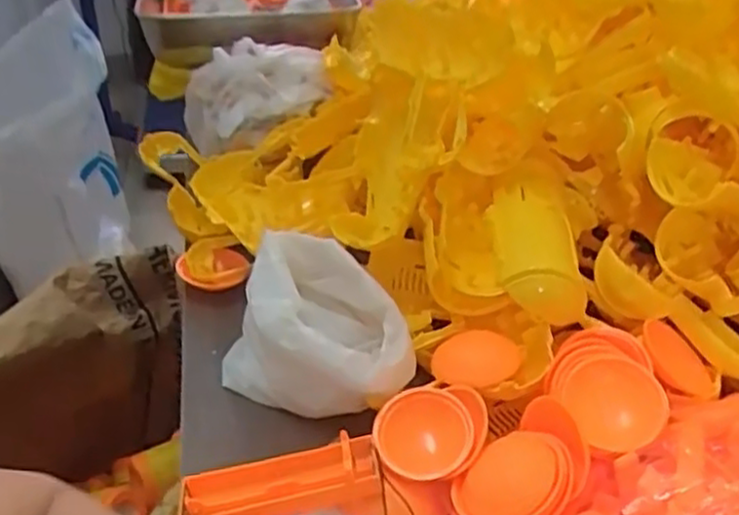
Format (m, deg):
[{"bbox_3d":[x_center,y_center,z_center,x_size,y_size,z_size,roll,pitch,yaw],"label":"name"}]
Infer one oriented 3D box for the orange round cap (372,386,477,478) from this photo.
[{"bbox_3d":[0.032,0.101,0.431,0.055,0.016,0.055,-6,48,6],"label":"orange round cap"}]

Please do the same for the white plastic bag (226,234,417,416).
[{"bbox_3d":[-0.030,0.048,0.492,0.136,0.076,0.089,21,40,21],"label":"white plastic bag"}]

